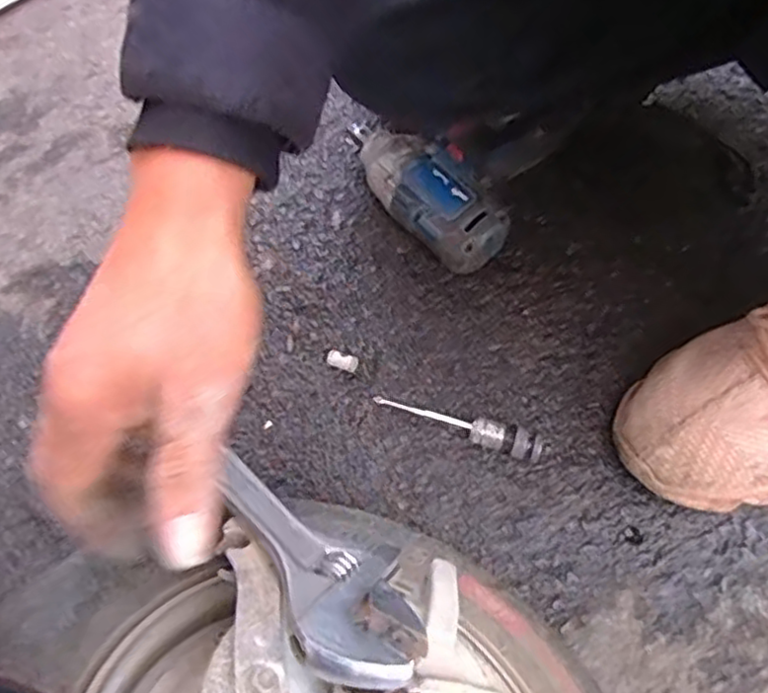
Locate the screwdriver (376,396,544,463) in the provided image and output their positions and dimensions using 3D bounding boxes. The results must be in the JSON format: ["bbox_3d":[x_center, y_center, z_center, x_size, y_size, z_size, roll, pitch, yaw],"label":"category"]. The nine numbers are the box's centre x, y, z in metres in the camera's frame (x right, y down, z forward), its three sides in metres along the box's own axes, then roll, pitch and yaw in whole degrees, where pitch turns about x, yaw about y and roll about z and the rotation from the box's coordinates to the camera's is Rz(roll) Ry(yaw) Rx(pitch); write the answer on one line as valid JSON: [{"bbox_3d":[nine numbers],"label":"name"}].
[{"bbox_3d":[0.053,0.055,0.490,0.122,0.019,0.019,21,74,9],"label":"screwdriver"}]

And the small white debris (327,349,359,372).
[{"bbox_3d":[-0.032,0.010,0.514,0.025,0.009,0.013,21,74,9],"label":"small white debris"}]

